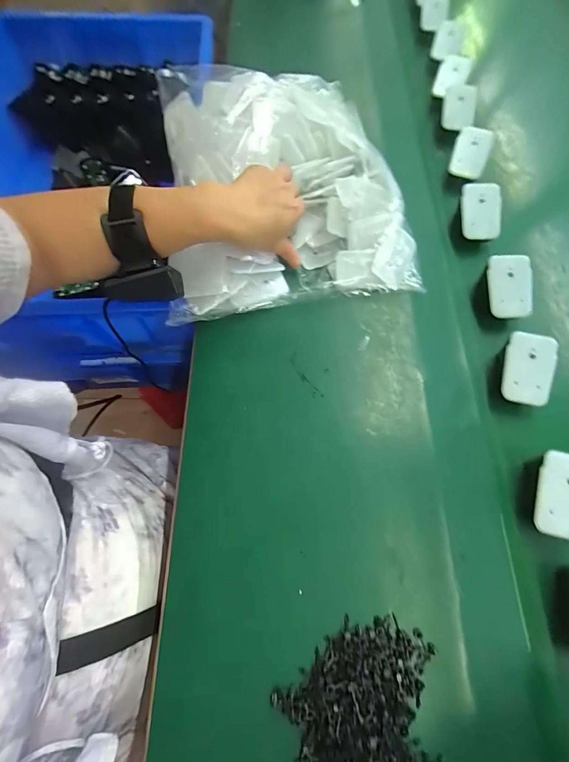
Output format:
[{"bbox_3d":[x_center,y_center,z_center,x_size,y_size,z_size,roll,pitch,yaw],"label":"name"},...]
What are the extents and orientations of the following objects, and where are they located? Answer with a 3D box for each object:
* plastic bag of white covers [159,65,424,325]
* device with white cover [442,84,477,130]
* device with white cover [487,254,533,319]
[{"bbox_3d":[-0.006,-0.243,0.404,0.272,0.088,0.315,-9,69,-1],"label":"plastic bag of white covers"},{"bbox_3d":[0.251,-0.389,0.482,0.053,0.049,0.018,-4,41,-6],"label":"device with white cover"},{"bbox_3d":[0.246,-0.103,0.368,0.051,0.008,0.067,0,91,-4],"label":"device with white cover"}]

